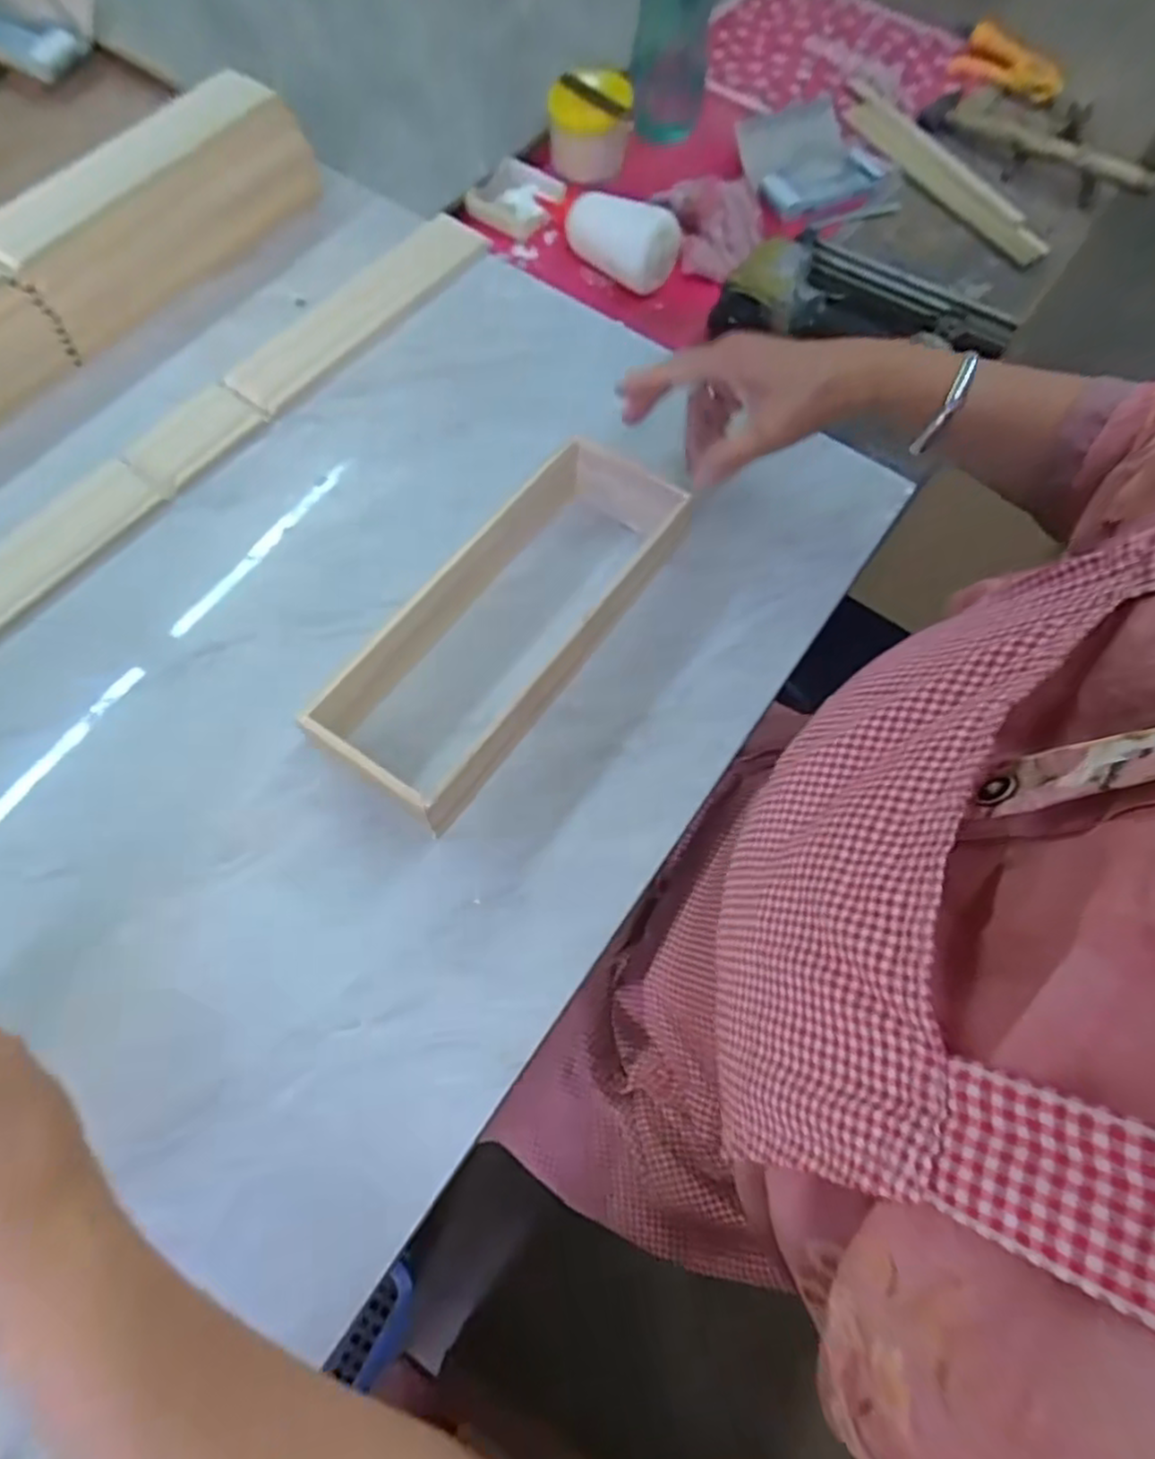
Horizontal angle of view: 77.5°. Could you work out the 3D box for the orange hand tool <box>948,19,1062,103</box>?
[{"bbox_3d":[0.489,-0.751,0.810,0.121,0.031,0.050,25,68,7],"label":"orange hand tool"}]

